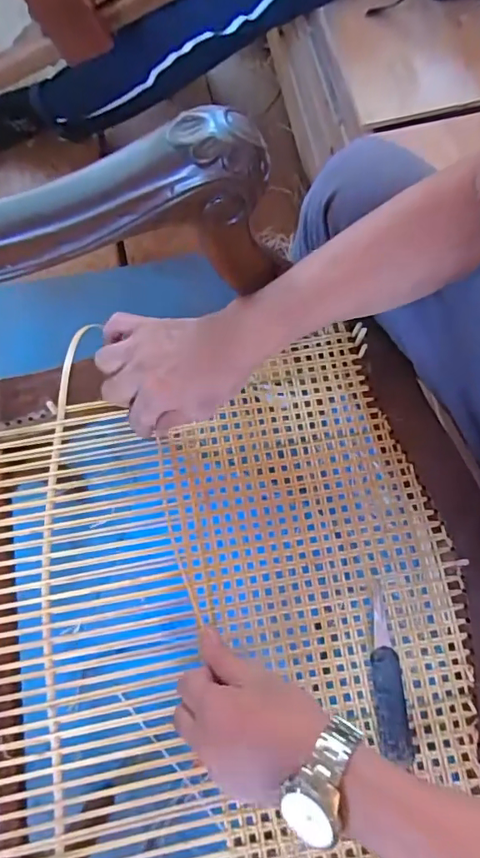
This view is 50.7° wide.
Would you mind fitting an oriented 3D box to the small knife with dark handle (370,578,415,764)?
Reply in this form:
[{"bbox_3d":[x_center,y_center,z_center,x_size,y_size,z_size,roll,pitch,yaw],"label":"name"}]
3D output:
[{"bbox_3d":[0.131,0.211,0.448,0.026,0.017,0.137,-1,73,0],"label":"small knife with dark handle"}]

